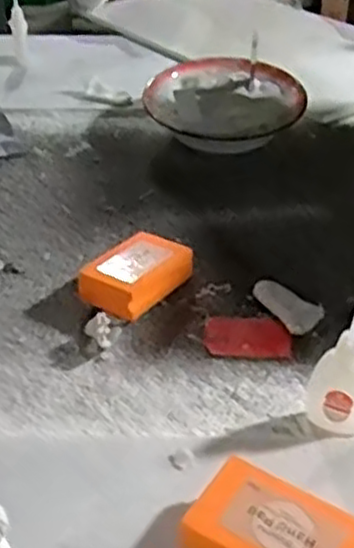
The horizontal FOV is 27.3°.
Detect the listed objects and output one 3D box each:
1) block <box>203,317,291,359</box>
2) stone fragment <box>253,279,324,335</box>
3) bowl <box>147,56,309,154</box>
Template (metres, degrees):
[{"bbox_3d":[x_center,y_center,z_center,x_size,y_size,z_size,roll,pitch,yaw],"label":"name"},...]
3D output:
[{"bbox_3d":[0.058,0.051,0.599,0.068,0.005,0.046,2,37,3],"label":"block"},{"bbox_3d":[0.096,0.026,0.629,0.042,0.012,0.072,-21,41,-25],"label":"stone fragment"},{"bbox_3d":[0.058,-0.201,0.887,0.185,0.062,0.179,2,37,3],"label":"bowl"}]

